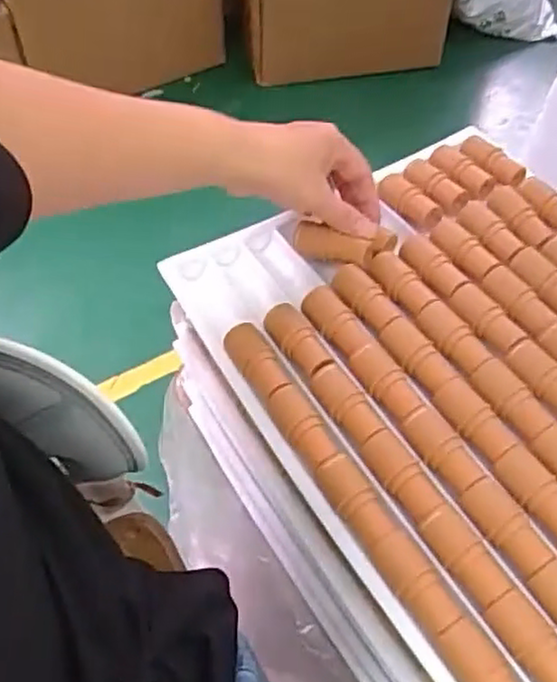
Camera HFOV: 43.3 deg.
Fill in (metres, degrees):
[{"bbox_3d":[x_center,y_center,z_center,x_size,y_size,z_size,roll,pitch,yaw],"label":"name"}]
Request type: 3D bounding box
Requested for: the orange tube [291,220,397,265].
[{"bbox_3d":[0.048,-0.072,0.520,0.075,0.019,0.021,6,56,10],"label":"orange tube"}]

